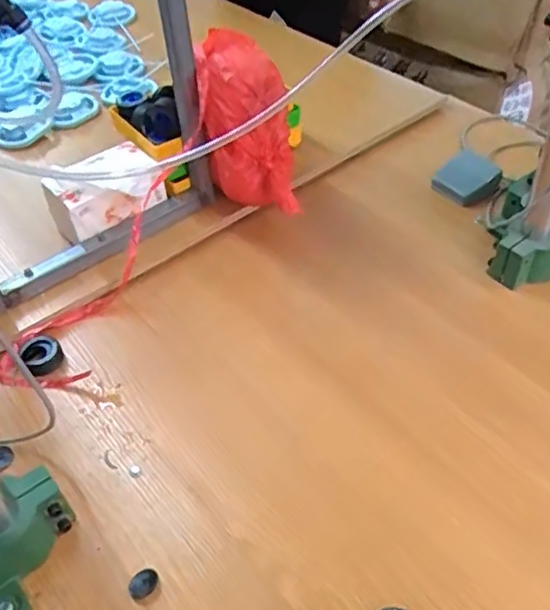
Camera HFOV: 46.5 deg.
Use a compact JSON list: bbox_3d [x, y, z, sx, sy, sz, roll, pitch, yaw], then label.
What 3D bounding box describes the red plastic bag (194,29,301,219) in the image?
[{"bbox_3d":[-0.044,-0.258,0.931,0.132,0.254,0.102,-24,29,-17],"label":"red plastic bag"}]

